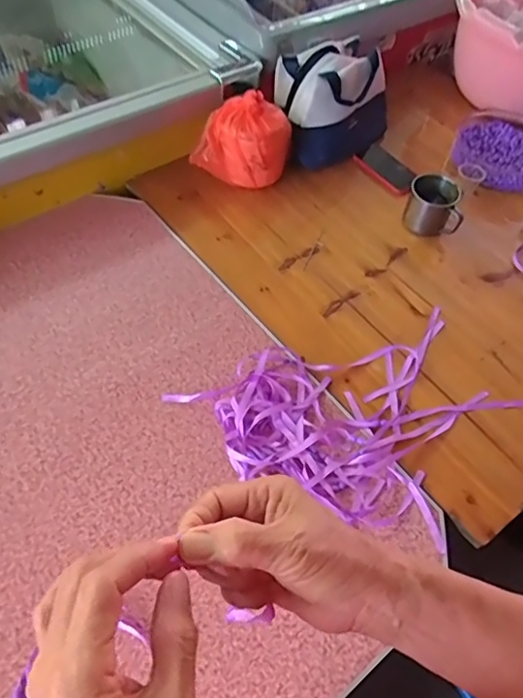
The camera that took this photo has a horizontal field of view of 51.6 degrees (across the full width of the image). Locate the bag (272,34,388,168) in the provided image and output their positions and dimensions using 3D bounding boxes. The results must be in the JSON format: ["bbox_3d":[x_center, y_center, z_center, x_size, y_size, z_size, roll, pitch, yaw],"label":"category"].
[{"bbox_3d":[0.154,-0.483,1.064,0.245,0.174,0.145,-23,59,-20],"label":"bag"}]

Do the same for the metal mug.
[{"bbox_3d":[0.308,-0.253,0.975,0.094,0.079,0.083,12,54,4],"label":"metal mug"}]

